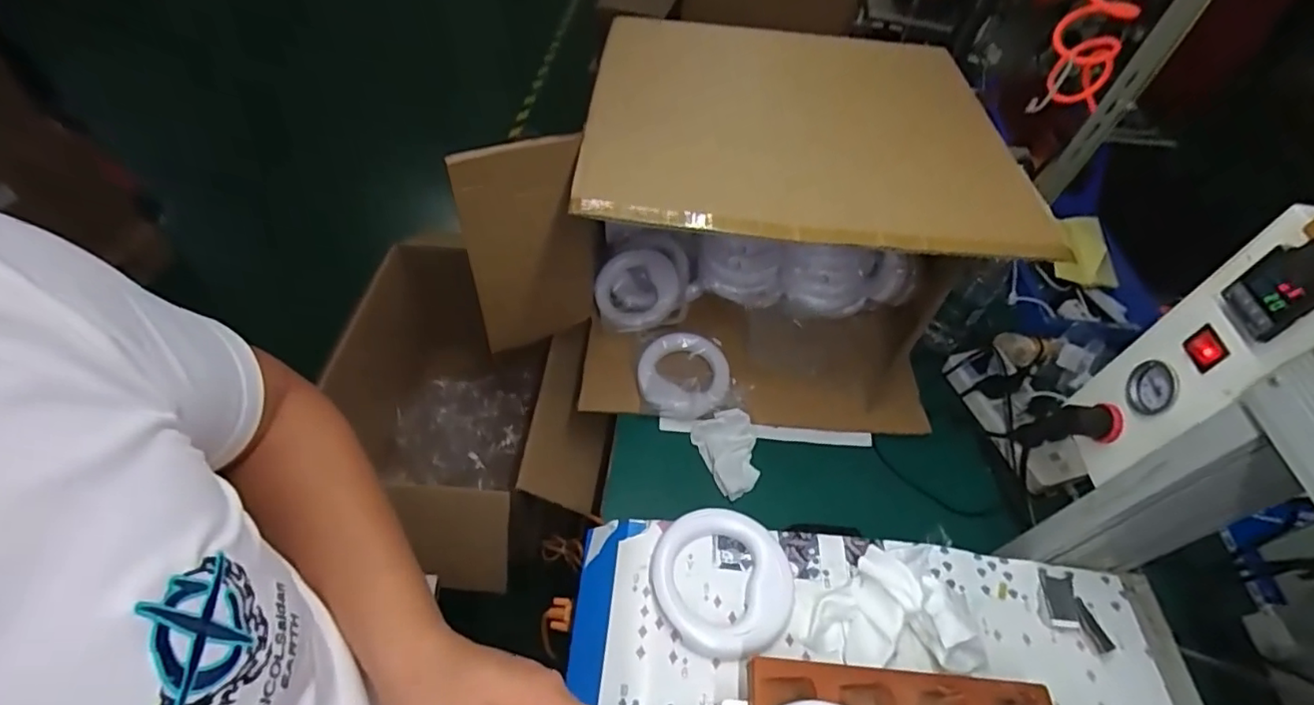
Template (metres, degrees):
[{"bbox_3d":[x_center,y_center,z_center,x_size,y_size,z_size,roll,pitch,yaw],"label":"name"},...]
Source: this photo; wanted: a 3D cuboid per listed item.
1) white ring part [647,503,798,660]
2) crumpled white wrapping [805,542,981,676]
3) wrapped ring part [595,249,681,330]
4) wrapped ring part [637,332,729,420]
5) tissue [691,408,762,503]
[{"bbox_3d":[0.061,0.210,0.546,0.127,0.016,0.131,3,52,-3],"label":"white ring part"},{"bbox_3d":[0.217,0.228,0.536,0.151,0.043,0.113,7,52,0],"label":"crumpled white wrapping"},{"bbox_3d":[-0.027,-0.094,0.932,0.139,0.045,0.142,0,52,-6],"label":"wrapped ring part"},{"bbox_3d":[0.039,0.029,0.865,0.131,0.027,0.135,3,52,-3],"label":"wrapped ring part"},{"bbox_3d":[0.105,0.133,0.804,0.080,0.046,0.115,-16,56,-17],"label":"tissue"}]

